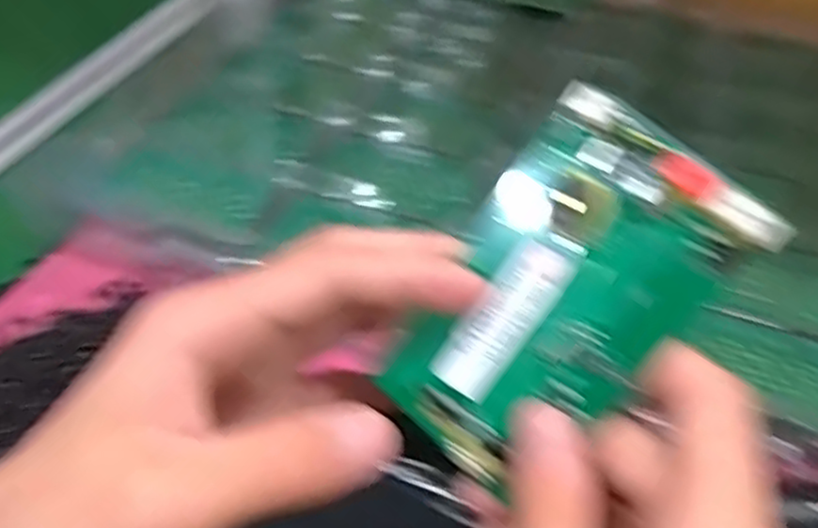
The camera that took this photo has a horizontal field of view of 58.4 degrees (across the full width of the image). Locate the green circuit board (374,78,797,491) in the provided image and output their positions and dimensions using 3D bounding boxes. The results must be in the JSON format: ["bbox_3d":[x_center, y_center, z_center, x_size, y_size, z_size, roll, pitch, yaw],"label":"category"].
[{"bbox_3d":[0.038,0.011,0.201,0.061,0.106,0.007,42,18,14],"label":"green circuit board"}]

